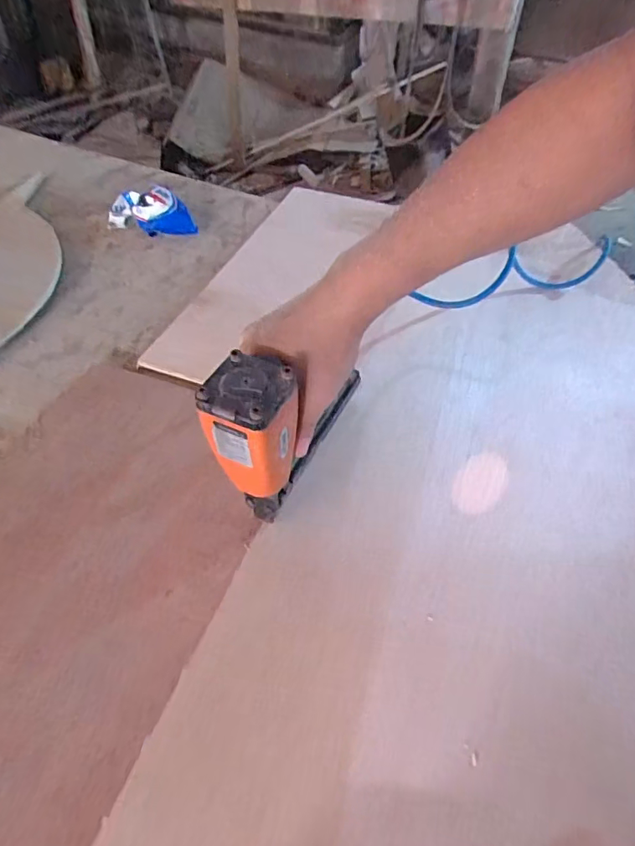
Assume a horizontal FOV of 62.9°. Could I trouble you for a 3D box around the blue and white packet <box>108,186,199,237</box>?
[{"bbox_3d":[-0.258,-0.332,0.811,0.135,0.039,0.088,-4,50,-4],"label":"blue and white packet"}]

